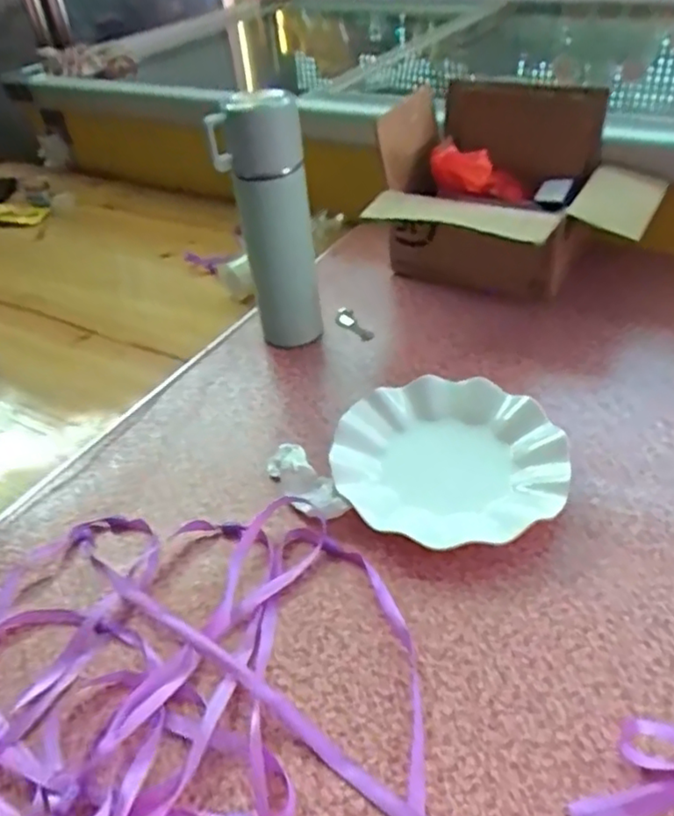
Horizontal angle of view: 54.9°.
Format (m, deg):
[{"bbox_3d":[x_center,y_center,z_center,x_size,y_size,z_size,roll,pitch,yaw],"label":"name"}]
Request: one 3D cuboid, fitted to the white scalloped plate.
[{"bbox_3d":[0.089,0.041,0.527,0.176,0.030,0.175,-4,41,4],"label":"white scalloped plate"}]

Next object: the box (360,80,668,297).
[{"bbox_3d":[0.192,-0.224,0.706,0.268,0.191,0.215,14,46,23],"label":"box"}]

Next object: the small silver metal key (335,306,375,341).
[{"bbox_3d":[0.017,-0.092,0.717,0.030,0.007,0.054,-31,65,-25],"label":"small silver metal key"}]

